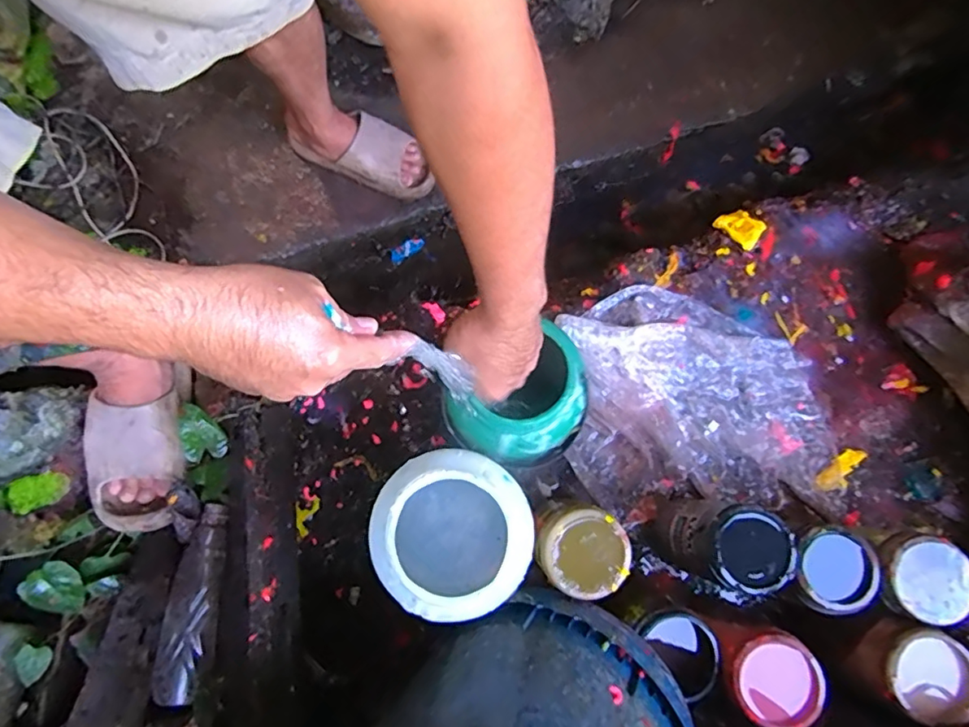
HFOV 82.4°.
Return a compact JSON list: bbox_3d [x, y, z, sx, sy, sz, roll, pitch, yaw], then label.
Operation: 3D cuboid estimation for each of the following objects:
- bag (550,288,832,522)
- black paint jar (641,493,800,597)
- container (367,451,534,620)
[{"bbox_3d":[0.292,0.041,0.762,0.345,0.033,0.296,-3,79,-1],"label":"bag"},{"bbox_3d":[0.268,0.208,0.651,0.105,0.163,0.094,32,81,5],"label":"black paint jar"},{"bbox_3d":[-0.033,0.180,0.618,0.150,0.240,0.152,0,79,-1],"label":"container"}]

